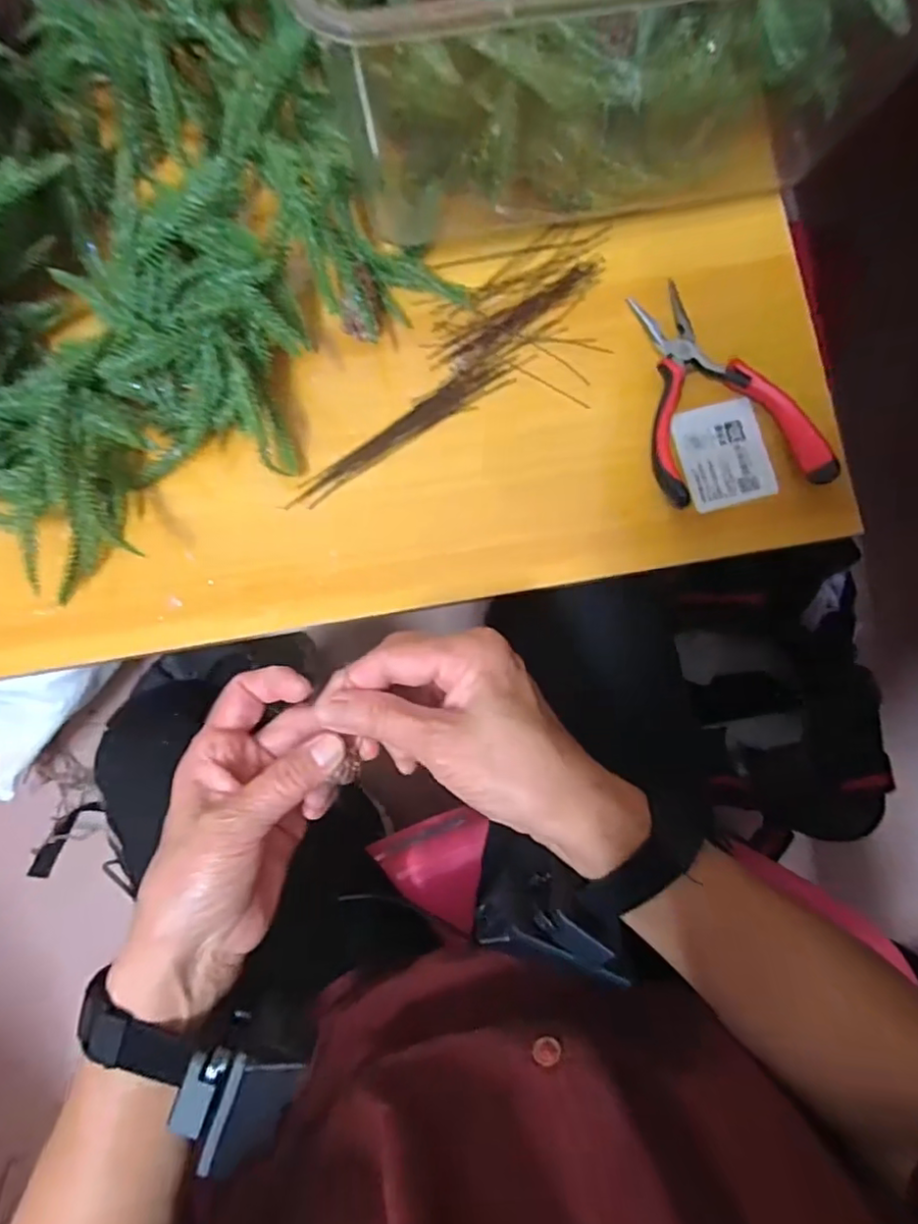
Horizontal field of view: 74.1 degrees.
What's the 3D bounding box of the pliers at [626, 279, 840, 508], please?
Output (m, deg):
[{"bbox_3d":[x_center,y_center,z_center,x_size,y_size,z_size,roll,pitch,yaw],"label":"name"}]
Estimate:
[{"bbox_3d":[0.146,-0.127,0.338,0.087,0.023,0.127,-10,85,-1],"label":"pliers"}]

